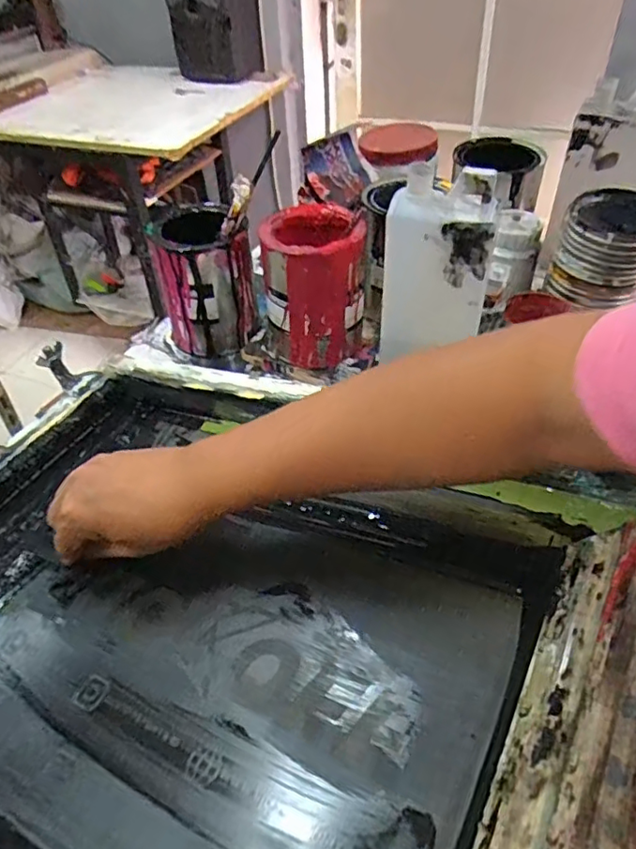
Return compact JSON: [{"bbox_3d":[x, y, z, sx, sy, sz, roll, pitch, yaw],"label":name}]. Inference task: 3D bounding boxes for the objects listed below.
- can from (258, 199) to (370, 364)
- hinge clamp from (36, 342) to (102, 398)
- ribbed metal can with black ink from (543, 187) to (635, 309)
[{"bbox_3d":[-0.005,-0.151,0.643,0.103,0.139,0.101,3,45,7],"label":"can"},{"bbox_3d":[-0.259,-0.055,0.608,0.061,0.026,0.036,39,53,-2],"label":"hinge clamp"},{"bbox_3d":[0.318,-0.197,0.637,0.105,0.086,0.096,17,48,21],"label":"ribbed metal can with black ink"}]

